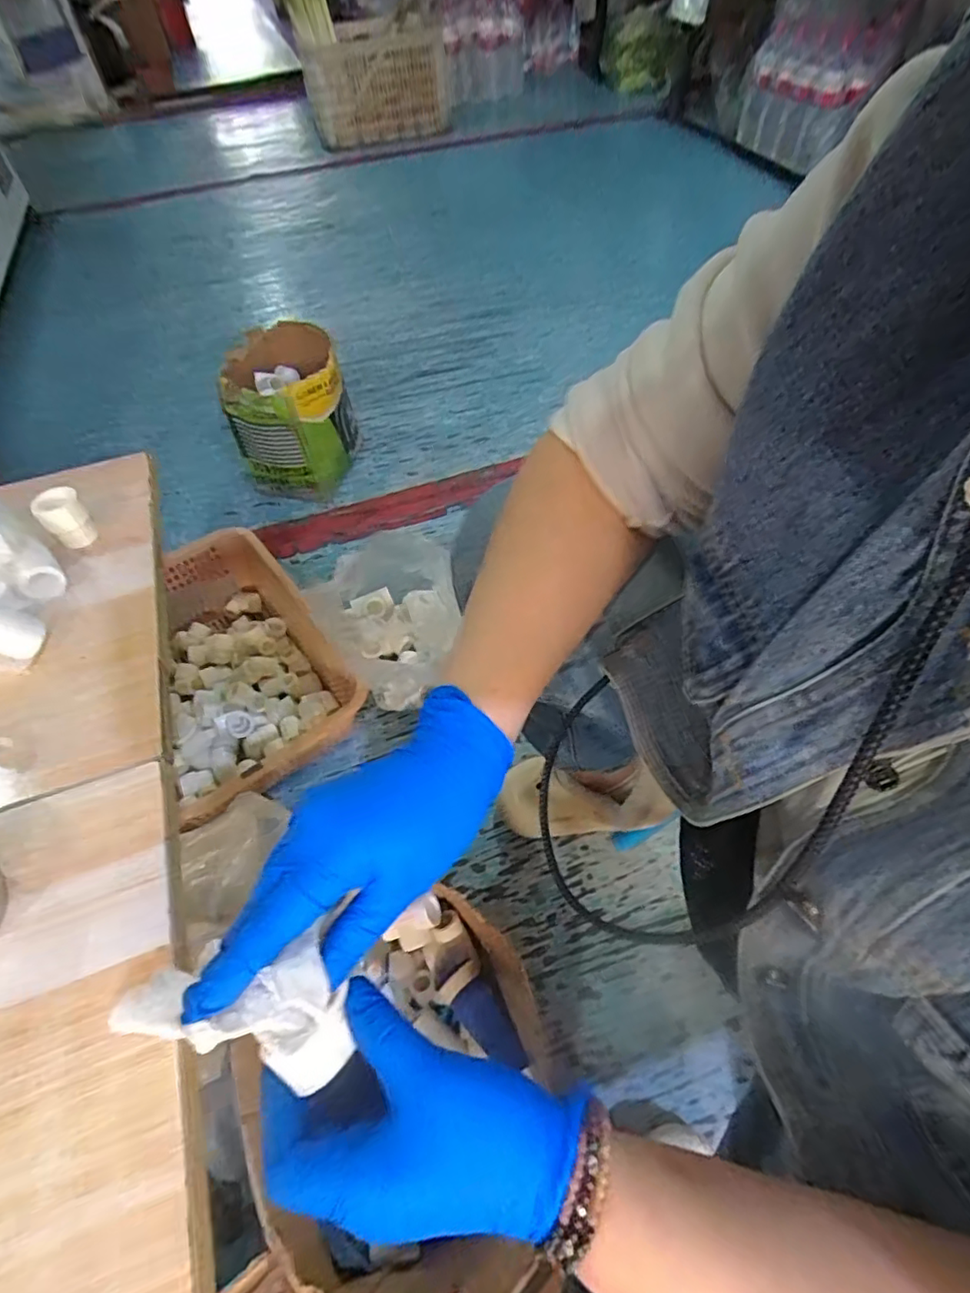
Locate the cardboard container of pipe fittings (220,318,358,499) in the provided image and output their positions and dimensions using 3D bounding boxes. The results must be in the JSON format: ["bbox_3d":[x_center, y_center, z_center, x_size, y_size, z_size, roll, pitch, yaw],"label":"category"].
[{"bbox_3d":[-0.370,-0.449,1.175,0.224,0.228,0.271,-20,56,-11],"label":"cardboard container of pipe fittings"}]

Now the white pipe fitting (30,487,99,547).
[{"bbox_3d":[-0.330,-0.101,0.482,0.032,0.038,0.032,-2,54,2],"label":"white pipe fitting"}]

